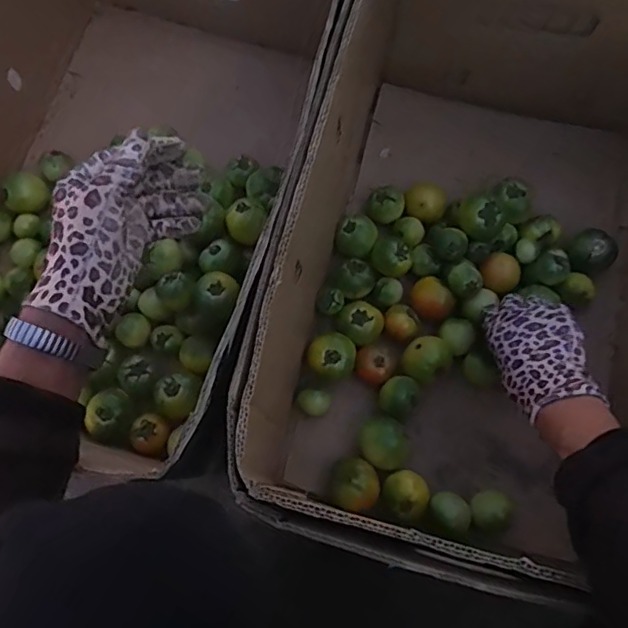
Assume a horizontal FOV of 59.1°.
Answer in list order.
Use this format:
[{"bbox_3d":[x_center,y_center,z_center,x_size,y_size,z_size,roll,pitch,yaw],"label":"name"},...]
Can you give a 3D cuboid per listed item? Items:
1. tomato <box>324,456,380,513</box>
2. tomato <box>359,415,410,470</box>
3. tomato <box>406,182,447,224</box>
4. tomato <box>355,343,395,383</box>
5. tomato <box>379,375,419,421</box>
[{"bbox_3d":[0.037,0.159,0.515,0.046,0.051,0.046,0,73,1],"label":"tomato"},{"bbox_3d":[0.067,0.124,0.532,0.047,0.040,0.045,0,73,1],"label":"tomato"},{"bbox_3d":[0.122,-0.117,0.612,0.042,0.041,0.038,32,76,10],"label":"tomato"},{"bbox_3d":[0.062,0.052,0.562,0.039,0.026,0.040,0,73,1],"label":"tomato"},{"bbox_3d":[0.083,0.084,0.550,0.035,0.033,0.042,24,75,8],"label":"tomato"}]

